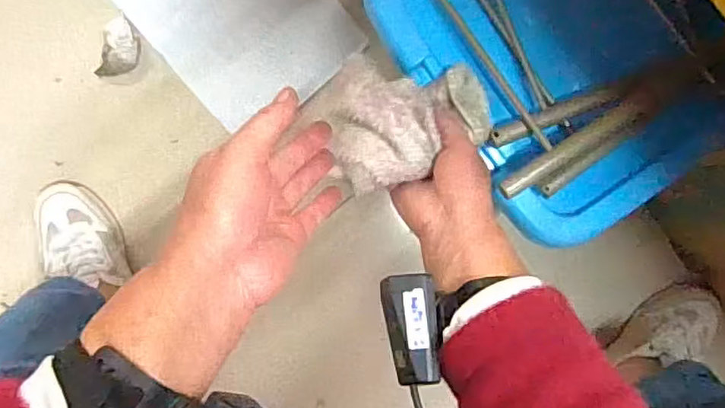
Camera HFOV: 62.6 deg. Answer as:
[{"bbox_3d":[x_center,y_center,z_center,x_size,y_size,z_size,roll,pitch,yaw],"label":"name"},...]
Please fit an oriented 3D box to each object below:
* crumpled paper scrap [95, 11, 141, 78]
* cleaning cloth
[{"bbox_3d":[-0.286,-0.184,0.706,0.042,0.032,0.073,15,90,-3],"label":"crumpled paper scrap"},{"bbox_3d":[0.045,-0.064,0.460,0.134,0.069,0.090,-8,92,-2],"label":"cleaning cloth"}]

